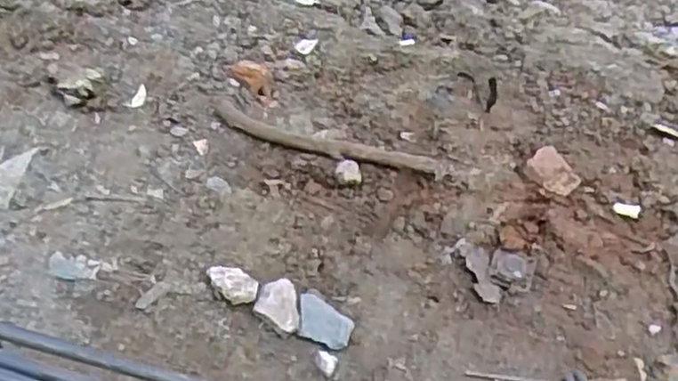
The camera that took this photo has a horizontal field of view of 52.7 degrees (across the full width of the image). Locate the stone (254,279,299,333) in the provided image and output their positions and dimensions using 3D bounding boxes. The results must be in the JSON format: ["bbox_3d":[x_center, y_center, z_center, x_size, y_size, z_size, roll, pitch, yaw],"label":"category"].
[{"bbox_3d":[-0.054,0.101,0.595,0.035,0.009,0.051,-8,53,-12],"label":"stone"}]

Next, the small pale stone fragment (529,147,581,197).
[{"bbox_3d":[0.223,-0.020,0.707,0.042,0.008,0.056,-19,56,-20],"label":"small pale stone fragment"}]

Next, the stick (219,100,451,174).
[{"bbox_3d":[-0.013,-0.050,0.696,0.249,0.022,0.036,16,52,7],"label":"stick"}]

